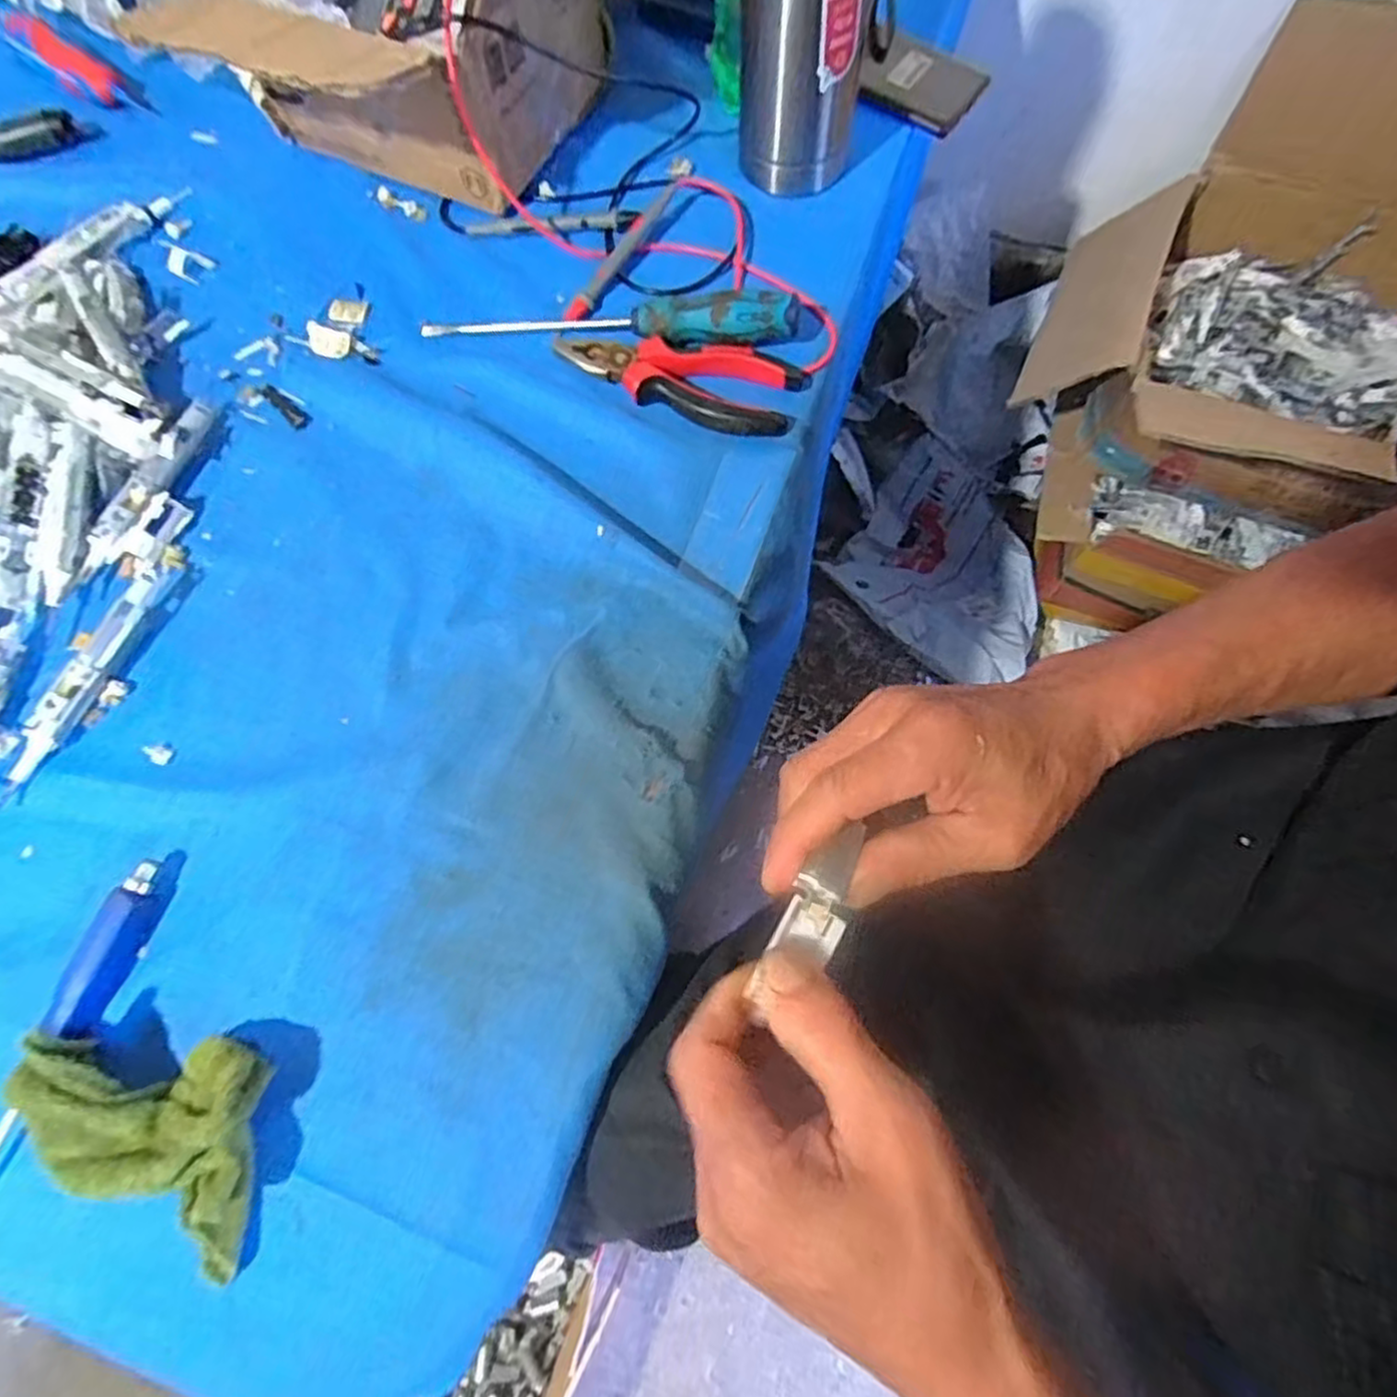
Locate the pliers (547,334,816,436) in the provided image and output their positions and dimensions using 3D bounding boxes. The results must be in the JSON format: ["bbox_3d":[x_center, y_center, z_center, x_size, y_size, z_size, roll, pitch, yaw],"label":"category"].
[{"bbox_3d":[-0.011,-0.210,0.457,0.153,0.018,0.061,21,74,8],"label":"pliers"}]

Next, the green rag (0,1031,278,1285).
[{"bbox_3d":[-0.255,0.202,0.323,0.107,0.039,0.090,6,72,4],"label":"green rag"}]

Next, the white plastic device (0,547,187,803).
[{"bbox_3d":[-0.344,-0.020,0.409,0.021,0.020,0.160,19,74,8],"label":"white plastic device"}]

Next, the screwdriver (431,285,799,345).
[{"bbox_3d":[-0.061,-0.250,0.463,0.246,0.033,0.026,6,72,4],"label":"screwdriver"}]

